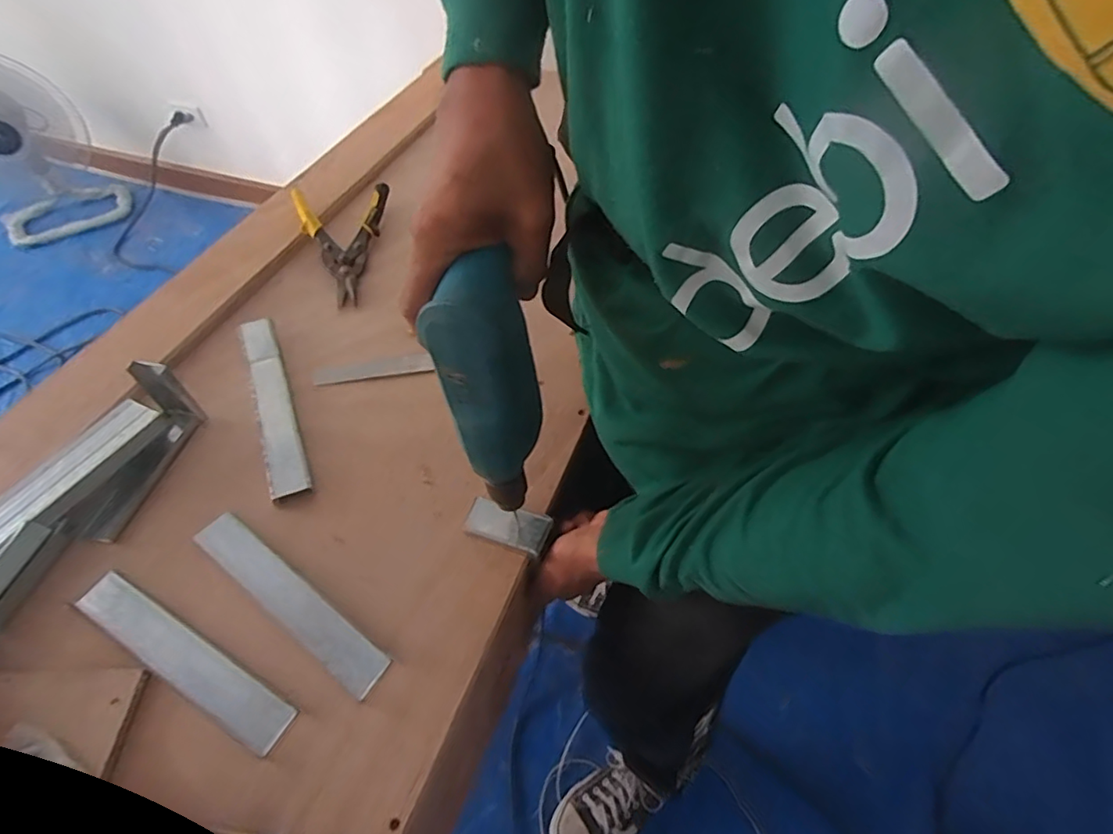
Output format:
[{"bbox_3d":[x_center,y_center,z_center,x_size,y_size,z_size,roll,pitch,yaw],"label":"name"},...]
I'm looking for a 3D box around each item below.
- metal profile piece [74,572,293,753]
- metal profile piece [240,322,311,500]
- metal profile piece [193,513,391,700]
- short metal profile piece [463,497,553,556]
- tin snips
[{"bbox_3d":[-0.304,0.195,0.454,0.223,0.012,0.034,24,56,18],"label":"metal profile piece"},{"bbox_3d":[-0.311,-0.017,0.611,0.035,0.016,0.258,-20,55,-15],"label":"metal profile piece"},{"bbox_3d":[-0.233,0.156,0.487,0.224,0.011,0.037,30,58,21],"label":"metal profile piece"},{"bbox_3d":[-0.045,0.100,0.513,0.074,0.007,0.035,14,54,9],"label":"short metal profile piece"},{"bbox_3d":[-0.281,-0.249,0.766,0.131,0.032,0.231,-17,54,-13],"label":"tin snips"}]

